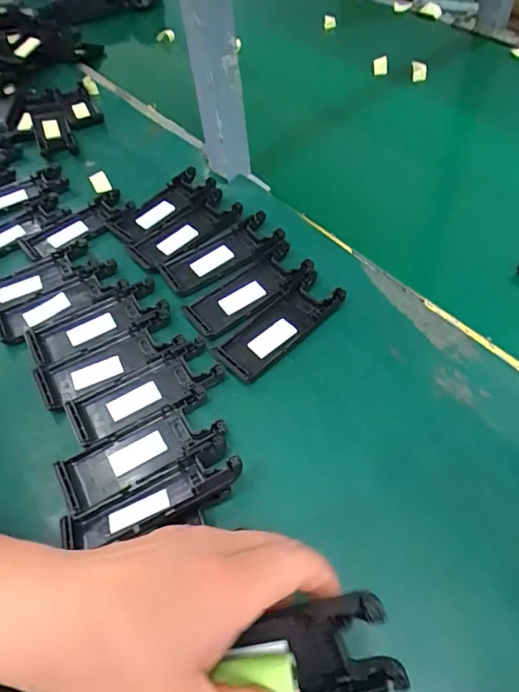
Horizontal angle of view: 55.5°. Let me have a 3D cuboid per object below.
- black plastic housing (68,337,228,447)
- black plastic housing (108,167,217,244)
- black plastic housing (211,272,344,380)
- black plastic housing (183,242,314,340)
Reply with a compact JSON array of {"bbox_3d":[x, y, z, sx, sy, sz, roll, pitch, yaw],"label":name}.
[{"bbox_3d":[-0.078,0.031,0.338,0.100,0.010,0.041,-24,55,-11],"label":"black plastic housing"},{"bbox_3d":[-0.087,-0.130,0.452,0.101,0.010,0.044,-39,59,-21],"label":"black plastic housing"},{"bbox_3d":[0.014,-0.016,0.364,0.100,0.014,0.038,-37,59,-20],"label":"black plastic housing"},{"bbox_3d":[-0.009,-0.046,0.385,0.101,0.011,0.045,-32,57,-17],"label":"black plastic housing"}]

